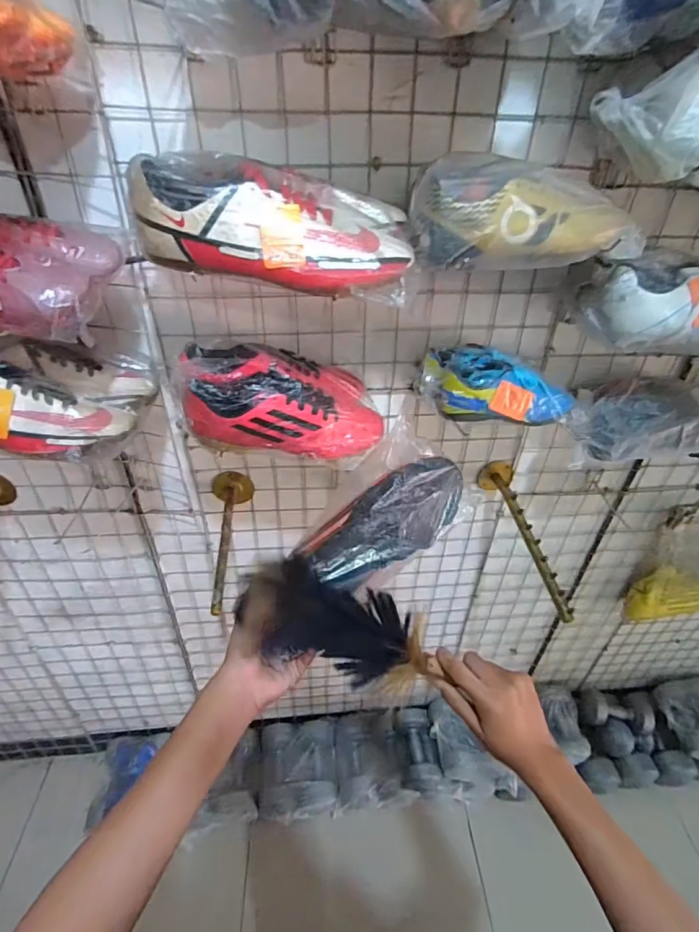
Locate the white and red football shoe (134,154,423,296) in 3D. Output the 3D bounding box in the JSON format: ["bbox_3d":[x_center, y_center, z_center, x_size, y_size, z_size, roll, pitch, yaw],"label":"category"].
[{"bbox_3d":[-0.074,-0.255,0.477,0.276,0.093,0.136,5,38,3],"label":"white and red football shoe"}]

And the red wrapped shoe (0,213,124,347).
[{"bbox_3d":[-0.381,-0.212,0.491,0.233,0.095,0.137,5,38,3],"label":"red wrapped shoe"}]

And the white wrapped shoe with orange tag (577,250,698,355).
[{"bbox_3d":[0.417,-0.189,0.553,0.255,0.097,0.079,1,38,-2],"label":"white wrapped shoe with orange tag"}]

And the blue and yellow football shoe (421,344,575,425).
[{"bbox_3d":[0.209,-0.117,0.645,0.200,0.069,0.119,-7,39,-13],"label":"blue and yellow football shoe"}]

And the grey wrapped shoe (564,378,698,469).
[{"bbox_3d":[0.439,-0.071,0.701,0.274,0.096,0.120,-2,38,-5],"label":"grey wrapped shoe"}]

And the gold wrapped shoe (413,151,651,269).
[{"bbox_3d":[0.189,-0.264,0.487,0.243,0.089,0.081,2,38,0],"label":"gold wrapped shoe"}]

